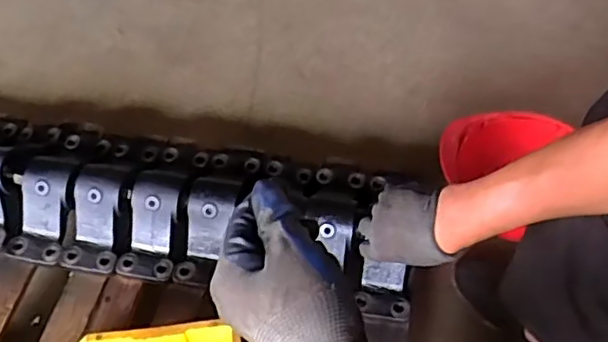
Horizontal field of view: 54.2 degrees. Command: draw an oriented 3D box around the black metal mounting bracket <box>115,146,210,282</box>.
[{"bbox_3d":[-0.205,0.042,0.872,0.088,0.073,0.221,8,56,7],"label":"black metal mounting bracket"}]

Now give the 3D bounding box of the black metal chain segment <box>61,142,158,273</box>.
[{"bbox_3d":[-0.287,0.036,0.874,0.092,0.072,0.214,9,56,7],"label":"black metal chain segment"}]

